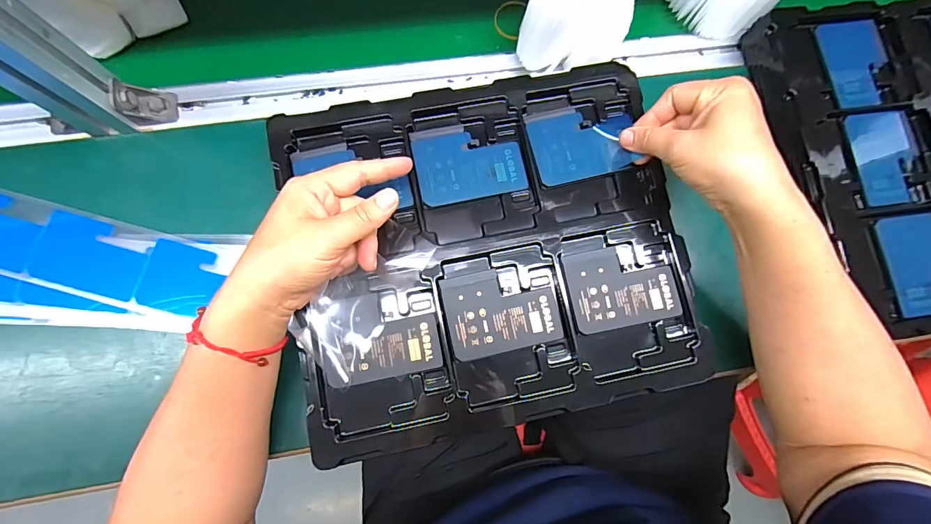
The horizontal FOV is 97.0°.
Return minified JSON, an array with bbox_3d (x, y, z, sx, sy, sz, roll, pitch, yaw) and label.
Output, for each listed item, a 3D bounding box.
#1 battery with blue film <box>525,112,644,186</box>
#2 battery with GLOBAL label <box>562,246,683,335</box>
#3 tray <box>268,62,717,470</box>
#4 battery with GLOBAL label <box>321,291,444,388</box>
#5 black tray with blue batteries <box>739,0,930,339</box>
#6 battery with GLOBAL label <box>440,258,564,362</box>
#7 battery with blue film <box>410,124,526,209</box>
[{"bbox_3d":[0.101,-0.102,0.355,0.088,0.007,0.059,-13,81,-4],"label":"battery with blue film"},{"bbox_3d":[0.129,0.019,0.339,0.086,0.004,0.065,-10,81,-4],"label":"battery with GLOBAL label"},{"bbox_3d":[0.019,-0.014,0.336,0.309,0.015,0.277,-11,81,-4],"label":"tray"},{"bbox_3d":[-0.065,0.056,0.319,0.086,0.009,0.068,-9,81,-3],"label":"battery with GLOBAL label"},{"bbox_3d":[0.453,-0.103,0.395,0.309,0.029,0.317,-9,81,-3],"label":"black tray with blue batteries"},{"bbox_3d":[0.028,0.033,0.330,0.088,0.004,0.076,-11,81,-4],"label":"battery with GLOBAL label"},{"bbox_3d":[0.003,-0.085,0.349,0.089,0.004,0.066,-12,81,-4],"label":"battery with blue film"}]

